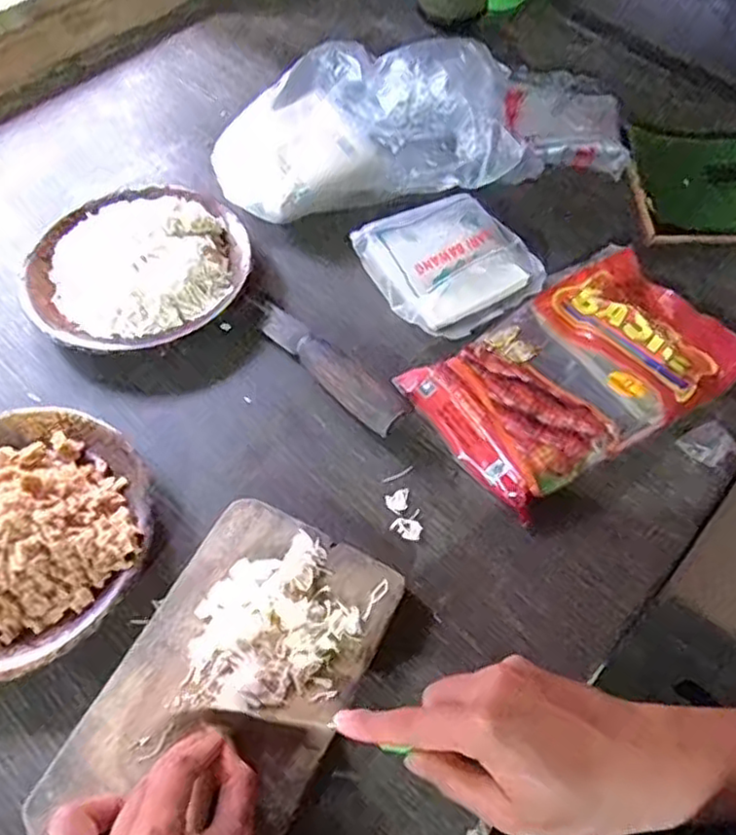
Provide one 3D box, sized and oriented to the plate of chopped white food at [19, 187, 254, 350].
[{"bbox_3d":[-0.192,-0.129,0.576,0.164,0.044,0.180,0,58,0],"label":"plate of chopped white food"}]

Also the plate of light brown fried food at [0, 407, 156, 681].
[{"bbox_3d":[-0.236,0.072,0.443,0.179,0.056,0.178,0,58,0],"label":"plate of light brown fried food"}]

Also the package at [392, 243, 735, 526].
[{"bbox_3d":[0.163,-0.041,0.529,0.240,0.029,0.150,-31,63,-18],"label":"package"}]

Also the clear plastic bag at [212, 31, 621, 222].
[{"bbox_3d":[0.052,-0.285,0.637,0.384,0.098,0.176,-11,59,-7],"label":"clear plastic bag"}]

